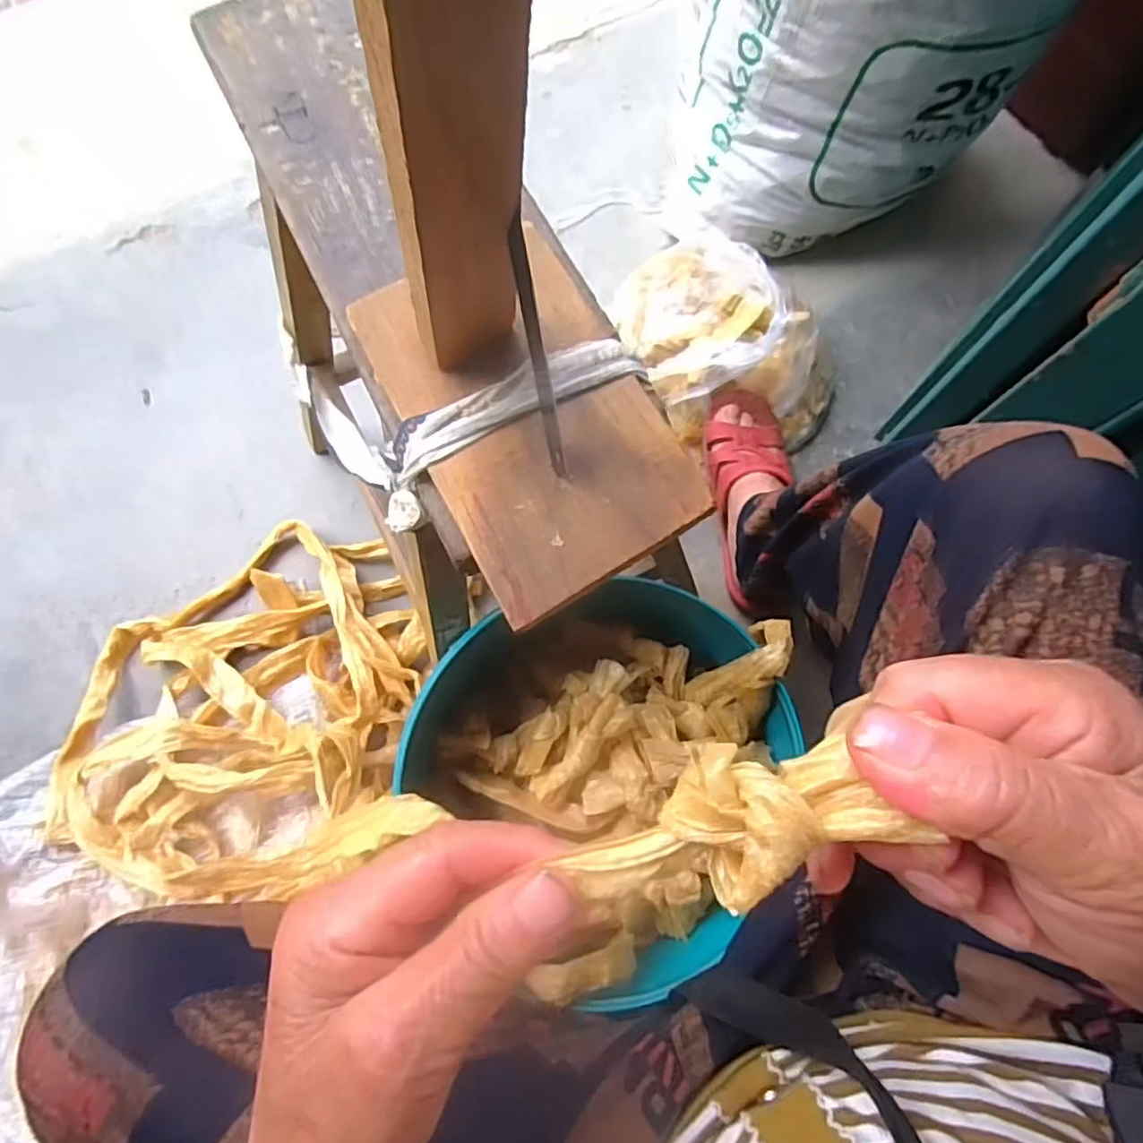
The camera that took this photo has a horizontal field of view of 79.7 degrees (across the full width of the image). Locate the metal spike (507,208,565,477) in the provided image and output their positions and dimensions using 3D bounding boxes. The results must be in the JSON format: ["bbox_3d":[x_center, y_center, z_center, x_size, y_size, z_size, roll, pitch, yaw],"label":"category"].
[{"bbox_3d":[-0.014,-0.084,0.269,0.005,0.102,0.011,-12,32,-3],"label":"metal spike"}]

